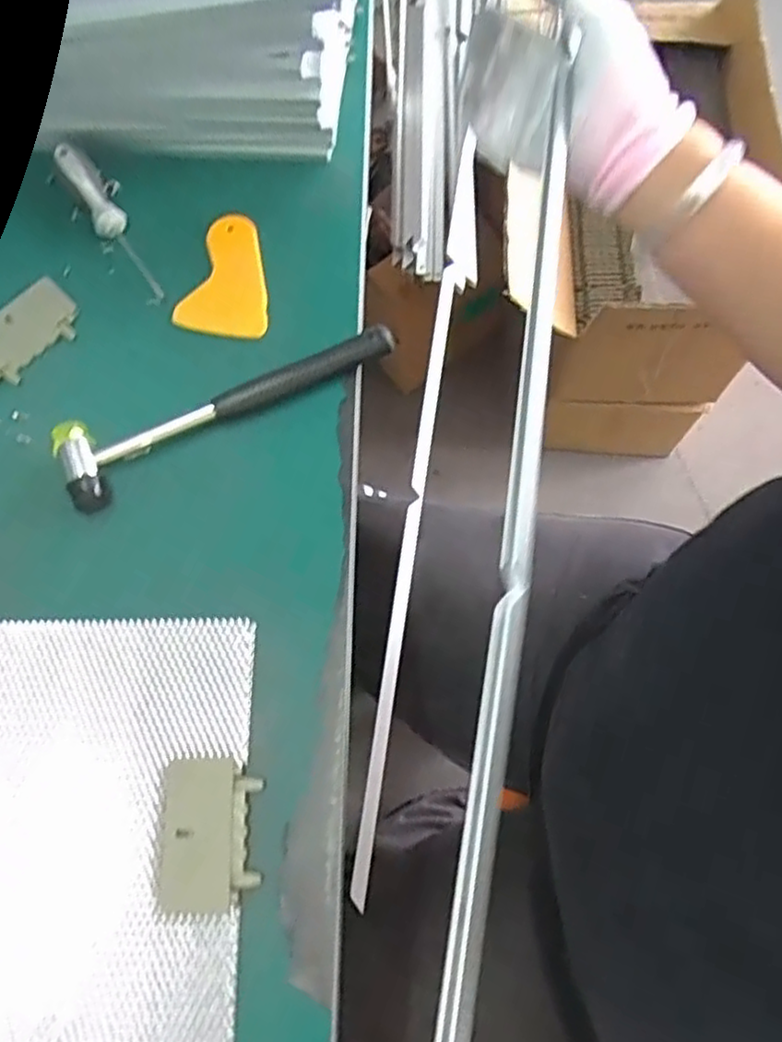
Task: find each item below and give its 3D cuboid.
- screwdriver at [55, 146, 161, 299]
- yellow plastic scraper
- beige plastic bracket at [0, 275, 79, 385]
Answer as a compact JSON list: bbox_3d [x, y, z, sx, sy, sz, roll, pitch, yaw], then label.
[{"bbox_3d":[-0.216,-0.231,0.537,0.024,0.026,0.147,-29,73,-8],"label":"screwdriver"},{"bbox_3d":[-0.119,-0.187,0.537,0.069,0.010,0.098,14,72,6],"label":"yellow plastic scraper"},{"bbox_3d":[-0.275,-0.141,0.526,0.053,0.008,0.086,43,77,14],"label":"beige plastic bracket"}]

